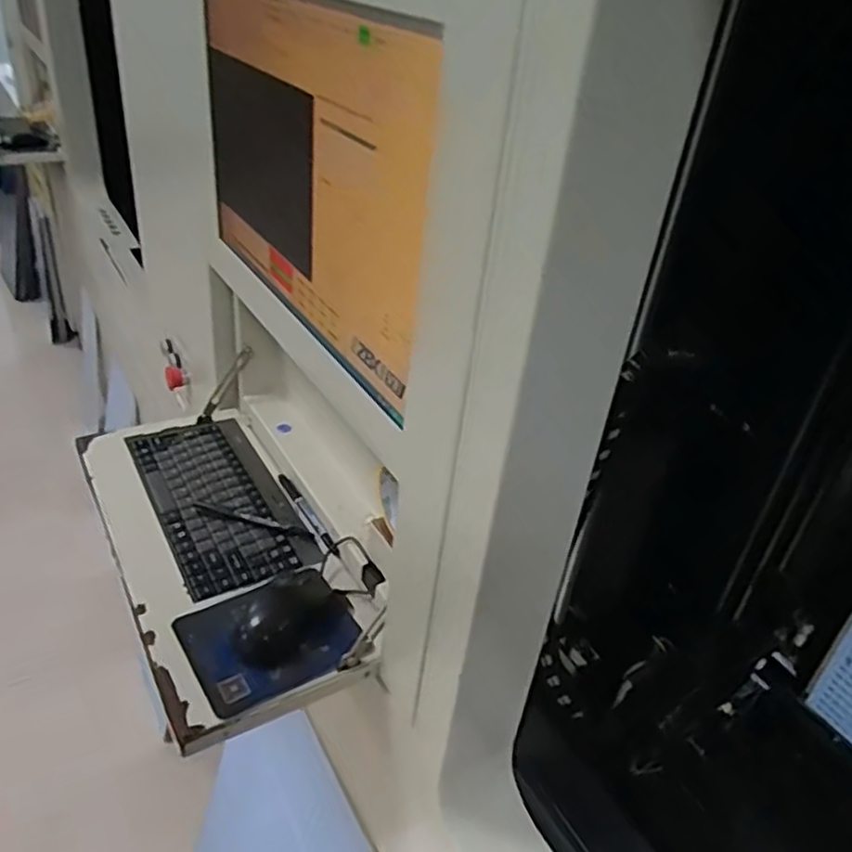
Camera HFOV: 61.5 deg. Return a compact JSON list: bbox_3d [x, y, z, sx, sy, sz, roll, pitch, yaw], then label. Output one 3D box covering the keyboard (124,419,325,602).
[{"bbox_3d":[-0.234,0.083,0.809,0.138,0.032,0.290,-14,39,-28],"label":"keyboard"}]

